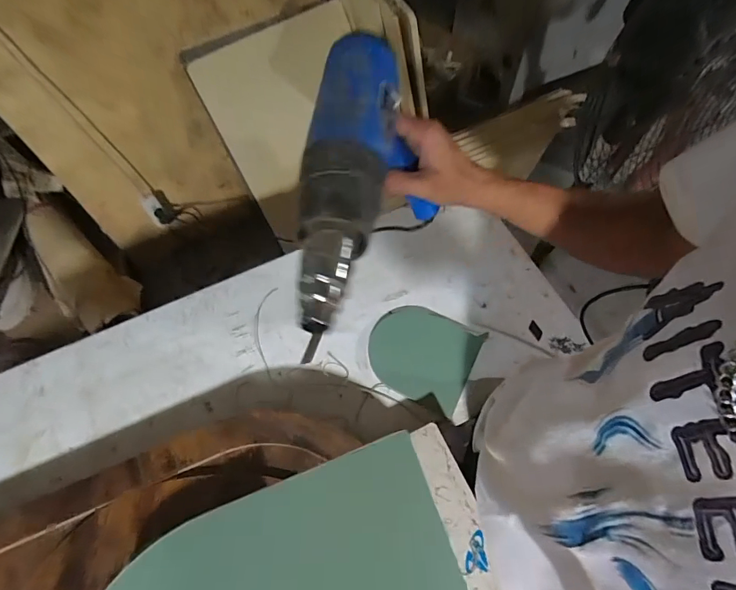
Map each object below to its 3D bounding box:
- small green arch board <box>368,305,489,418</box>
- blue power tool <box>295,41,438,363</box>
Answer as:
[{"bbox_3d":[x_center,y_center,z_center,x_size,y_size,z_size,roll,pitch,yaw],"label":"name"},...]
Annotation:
[{"bbox_3d":[0.094,0.091,0.700,0.172,0.016,0.163,25,67,14],"label":"small green arch board"},{"bbox_3d":[0.009,-0.088,0.363,0.106,0.162,0.245,6,57,5],"label":"blue power tool"}]

